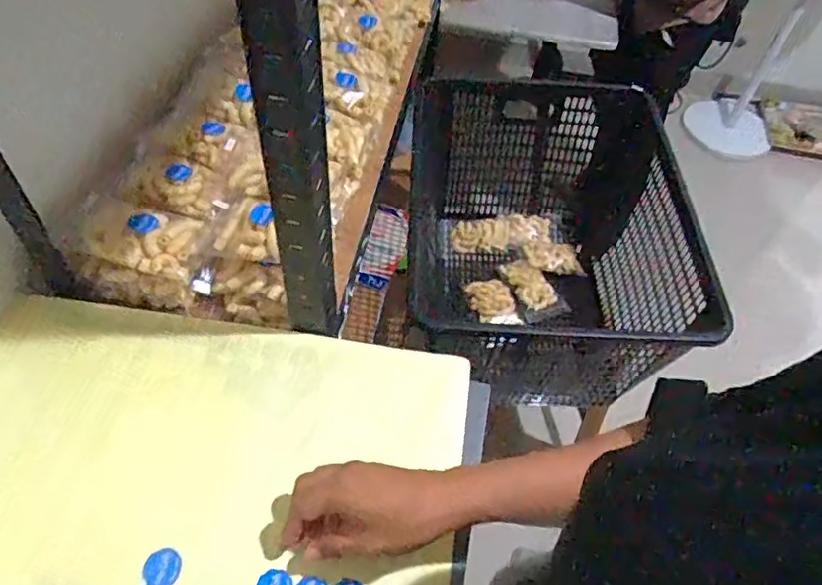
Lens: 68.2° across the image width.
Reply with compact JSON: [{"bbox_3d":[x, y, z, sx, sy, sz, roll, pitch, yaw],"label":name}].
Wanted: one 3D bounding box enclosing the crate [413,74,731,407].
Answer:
[{"bbox_3d":[0.214,-0.066,1.056,0.435,0.313,0.535,5,52,-1],"label":"crate"}]

